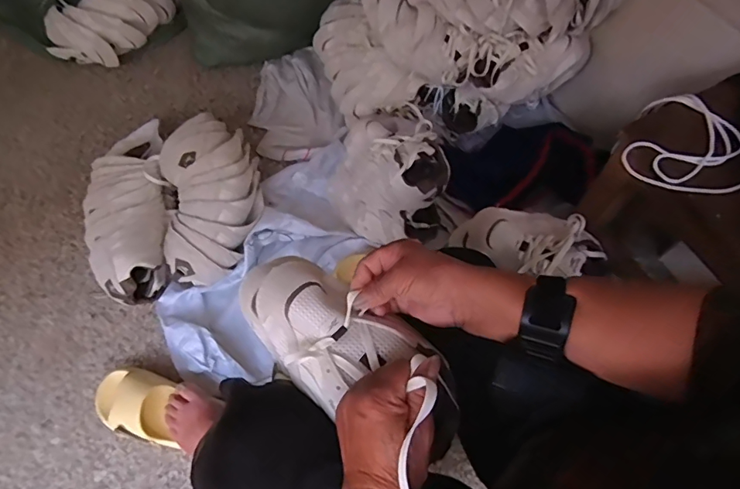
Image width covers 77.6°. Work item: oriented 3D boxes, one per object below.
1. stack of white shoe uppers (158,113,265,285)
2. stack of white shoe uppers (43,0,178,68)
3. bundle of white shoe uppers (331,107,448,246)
[{"bbox_3d":[-0.322,-0.115,0.934,0.195,0.108,0.355,-11,62,-10],"label":"stack of white shoe uppers"},{"bbox_3d":[-0.654,-0.619,1.225,0.164,0.117,0.392,36,67,18],"label":"stack of white shoe uppers"},{"bbox_3d":[0.032,-0.114,0.898,0.215,0.216,0.184,-4,61,-3],"label":"bundle of white shoe uppers"}]

